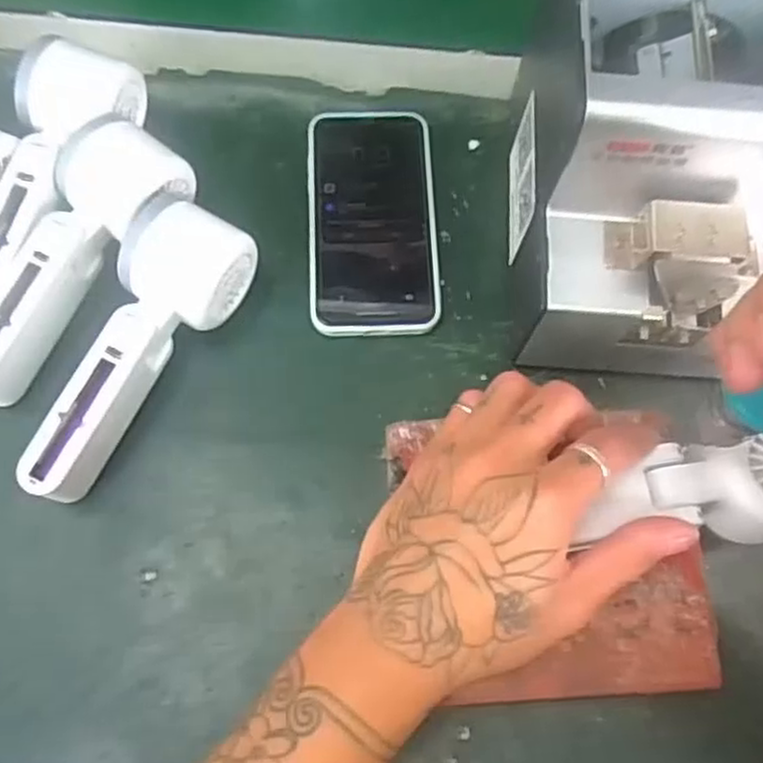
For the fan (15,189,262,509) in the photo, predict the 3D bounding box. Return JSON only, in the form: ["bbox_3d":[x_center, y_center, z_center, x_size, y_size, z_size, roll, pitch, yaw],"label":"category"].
[{"bbox_3d":[-0.130,-0.016,0.381,0.056,0.047,0.161,27,71,7],"label":"fan"}]

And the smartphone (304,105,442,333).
[{"bbox_3d":[-0.005,-0.098,0.435,0.074,0.008,0.146,-2,70,-3],"label":"smartphone"}]

